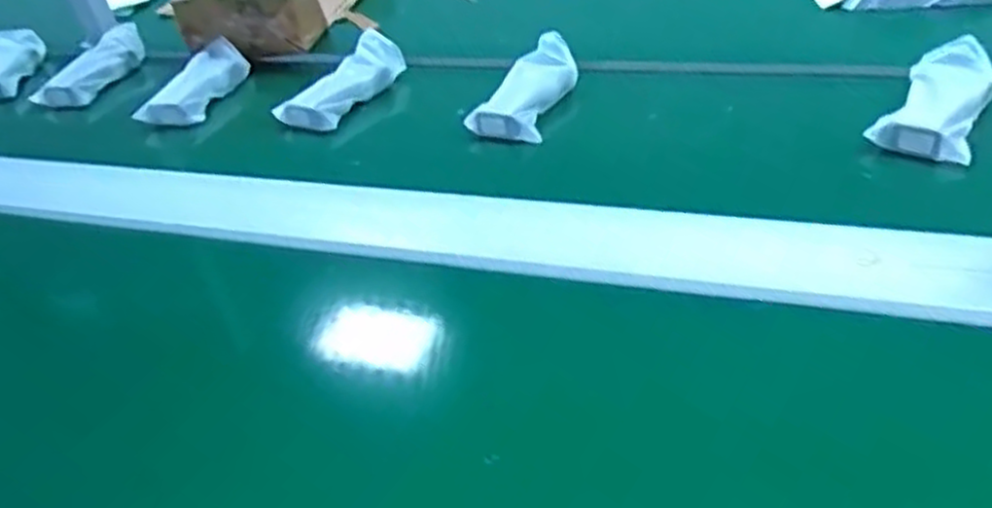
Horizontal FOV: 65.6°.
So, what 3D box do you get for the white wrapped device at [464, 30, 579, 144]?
[{"bbox_3d":[0.048,-0.219,1.003,0.095,0.048,0.194,16,55,29],"label":"white wrapped device"}]

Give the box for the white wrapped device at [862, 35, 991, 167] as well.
[{"bbox_3d":[0.492,-0.172,0.852,0.093,0.034,0.190,20,54,32],"label":"white wrapped device"}]

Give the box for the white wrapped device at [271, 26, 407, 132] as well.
[{"bbox_3d":[-0.212,-0.239,1.083,0.073,0.057,0.213,24,58,36],"label":"white wrapped device"}]

